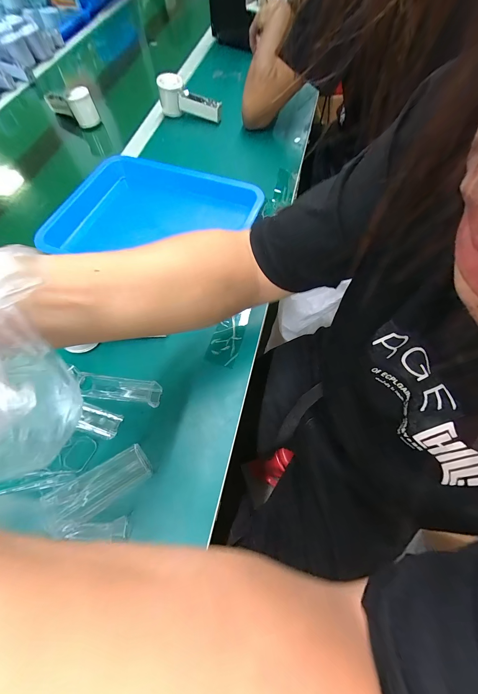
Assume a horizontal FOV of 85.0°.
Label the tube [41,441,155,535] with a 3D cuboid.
[{"bbox_3d":[-0.154,0.152,0.289,0.104,0.023,0.042,-25,65,-27],"label":"tube"}]

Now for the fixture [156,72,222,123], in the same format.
[{"bbox_3d":[-0.124,-0.565,0.598,0.177,0.082,0.051,32,71,17],"label":"fixture"}]

